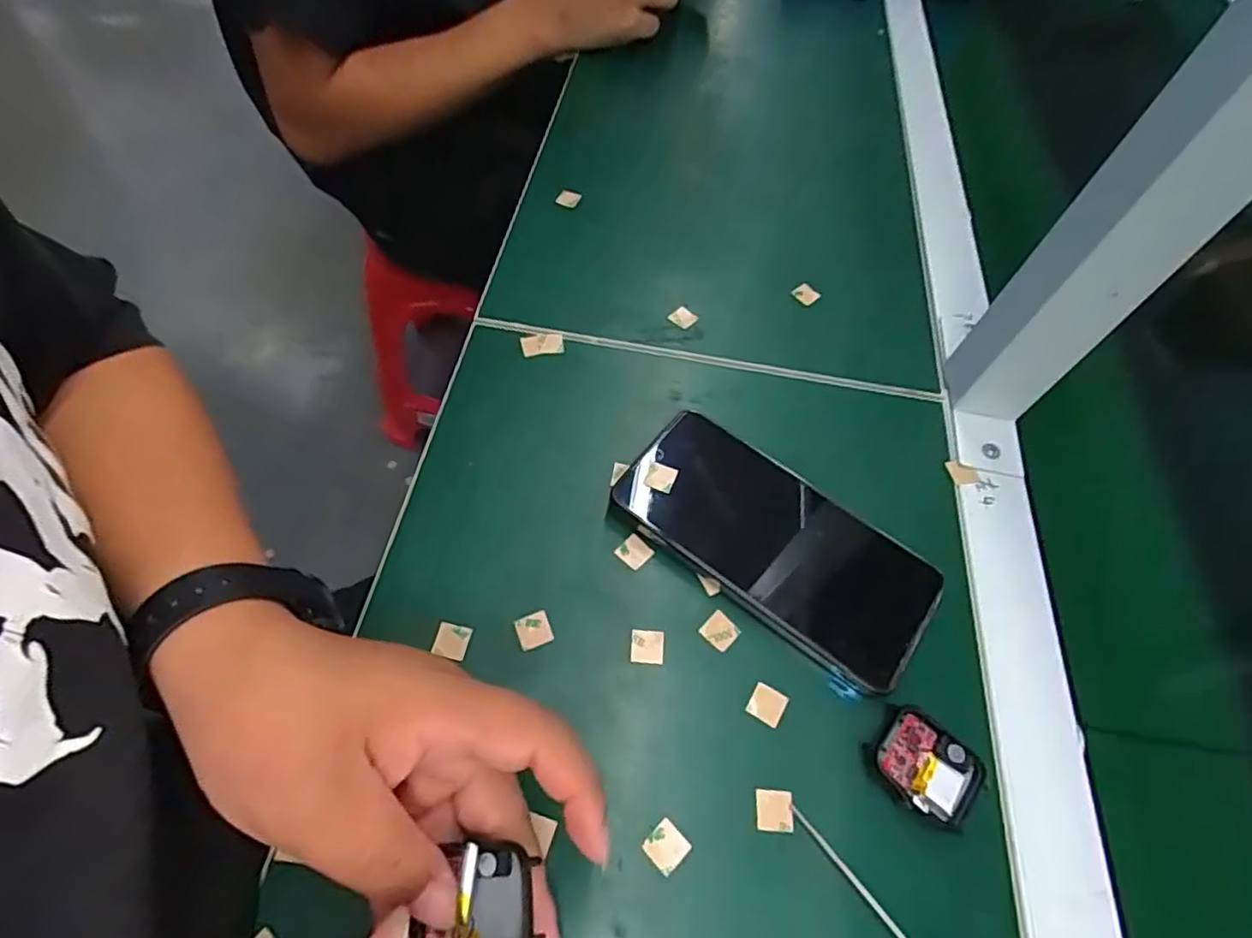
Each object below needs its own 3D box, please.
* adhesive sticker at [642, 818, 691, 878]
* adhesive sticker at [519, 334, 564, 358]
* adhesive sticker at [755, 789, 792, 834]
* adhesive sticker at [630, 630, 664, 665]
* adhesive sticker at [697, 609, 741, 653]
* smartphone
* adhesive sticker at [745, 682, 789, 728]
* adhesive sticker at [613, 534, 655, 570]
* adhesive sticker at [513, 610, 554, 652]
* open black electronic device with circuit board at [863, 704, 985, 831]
[{"bbox_3d":[0.016,0.154,0.256,0.015,0.004,0.015,41,67,20],"label":"adhesive sticker"},{"bbox_3d":[-0.052,-0.077,0.390,0.025,0.004,0.015,-7,68,-7],"label":"adhesive sticker"},{"bbox_3d":[0.063,0.145,0.266,0.015,0.004,0.016,5,61,2],"label":"adhesive sticker"},{"bbox_3d":[0.010,0.085,0.298,0.016,0.004,0.015,5,67,-1],"label":"adhesive sticker"},{"bbox_3d":[0.046,0.078,0.303,0.016,0.004,0.015,39,63,17],"label":"adhesive sticker"},{"bbox_3d":[0.076,0.037,0.324,0.160,0.015,0.076,35,62,15],"label":"smartphone"},{"bbox_3d":[0.065,0.109,0.288,0.015,0.004,0.015,28,67,15],"label":"adhesive sticker"},{"bbox_3d":[0.004,0.043,0.323,0.016,0.004,0.015,40,76,18],"label":"adhesive sticker"},{"bbox_3d":[-0.044,0.077,0.298,0.016,0.004,0.016,-20,71,-8],"label":"adhesive sticker"},{"bbox_3d":[0.131,0.130,0.273,0.045,0.007,0.038,35,61,14],"label":"open black electronic device with circuit board"}]

